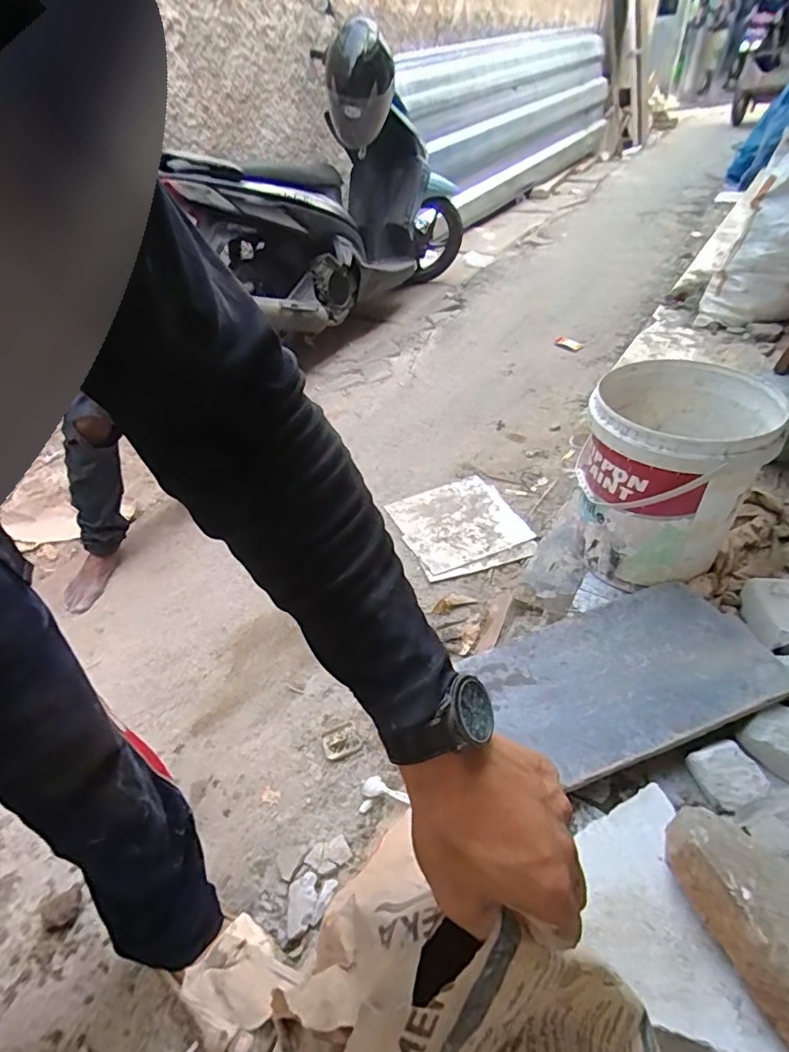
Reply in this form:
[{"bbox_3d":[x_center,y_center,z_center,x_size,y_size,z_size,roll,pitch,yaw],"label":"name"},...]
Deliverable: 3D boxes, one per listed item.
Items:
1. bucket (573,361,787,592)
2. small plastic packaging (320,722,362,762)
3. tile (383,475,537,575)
[{"bbox_3d":[0.535,-0.100,1.056,0.294,0.332,0.323,-3,42,3],"label":"bucket"},{"bbox_3d":[-0.100,0.405,0.999,0.067,0.009,0.057,-20,42,-14],"label":"small plastic packaging"},{"bbox_3d":[0.171,-0.020,1.443,0.315,0.020,0.291,-18,42,-12],"label":"tile"}]

